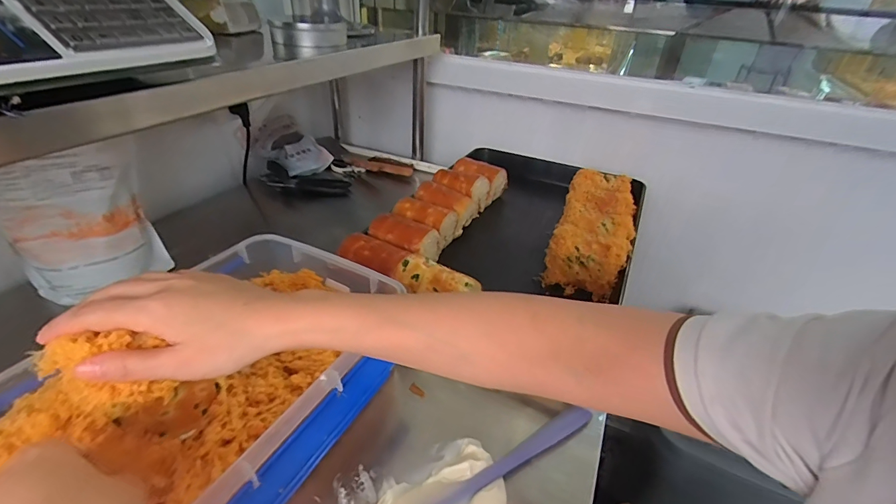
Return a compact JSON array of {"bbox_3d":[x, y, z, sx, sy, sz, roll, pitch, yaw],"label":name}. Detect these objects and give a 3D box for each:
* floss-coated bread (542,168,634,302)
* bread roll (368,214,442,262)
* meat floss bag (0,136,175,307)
[{"bbox_3d":[0.258,-0.052,0.713,0.119,0.070,0.334,15,36,16],"label":"floss-coated bread"},{"bbox_3d":[-0.069,-0.017,0.631,0.098,0.062,0.070,14,36,15],"label":"bread roll"},{"bbox_3d":[-0.474,-0.037,0.525,0.161,0.183,0.071,-28,45,-37],"label":"meat floss bag"}]

